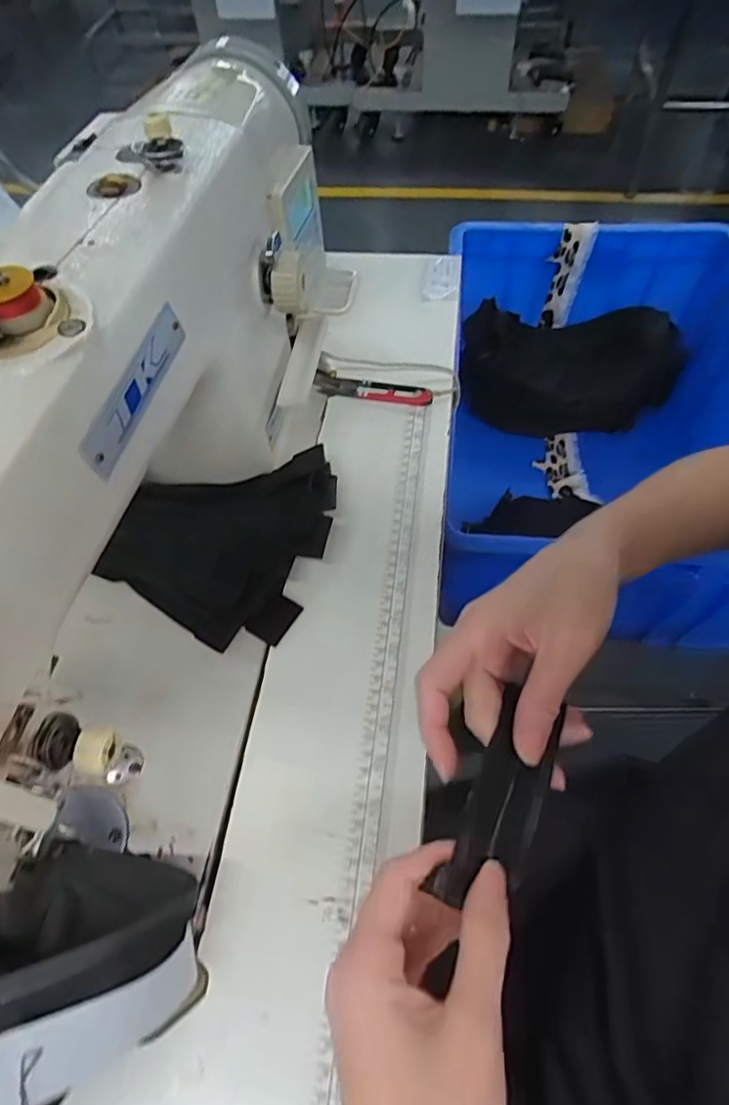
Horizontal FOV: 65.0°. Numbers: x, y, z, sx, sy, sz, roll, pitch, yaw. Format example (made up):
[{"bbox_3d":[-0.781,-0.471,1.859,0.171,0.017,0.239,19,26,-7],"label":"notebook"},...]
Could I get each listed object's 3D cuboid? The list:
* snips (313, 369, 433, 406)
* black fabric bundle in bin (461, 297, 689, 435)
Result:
[{"bbox_3d":[0.005,-0.147,0.519,0.111,0.006,0.023,16,60,14],"label":"snips"},{"bbox_3d":[0.274,-0.255,0.794,0.271,0.094,0.155,4,57,5],"label":"black fabric bundle in bin"}]

